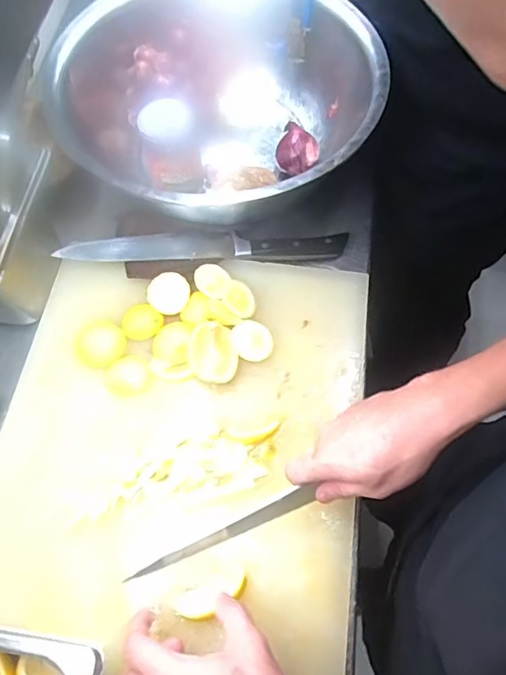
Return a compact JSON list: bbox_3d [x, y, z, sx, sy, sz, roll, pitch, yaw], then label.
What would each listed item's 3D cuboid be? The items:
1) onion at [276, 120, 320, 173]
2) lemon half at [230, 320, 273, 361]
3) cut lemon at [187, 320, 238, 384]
[{"bbox_3d":[0.053,-0.227,0.620,0.049,0.053,0.039,31,70,16],"label":"onion"},{"bbox_3d":[-0.002,0.005,0.519,0.044,0.013,0.044,4,67,-18],"label":"lemon half"},{"bbox_3d":[-0.042,0.018,0.514,0.047,0.034,0.059,-16,65,-5],"label":"cut lemon"}]

